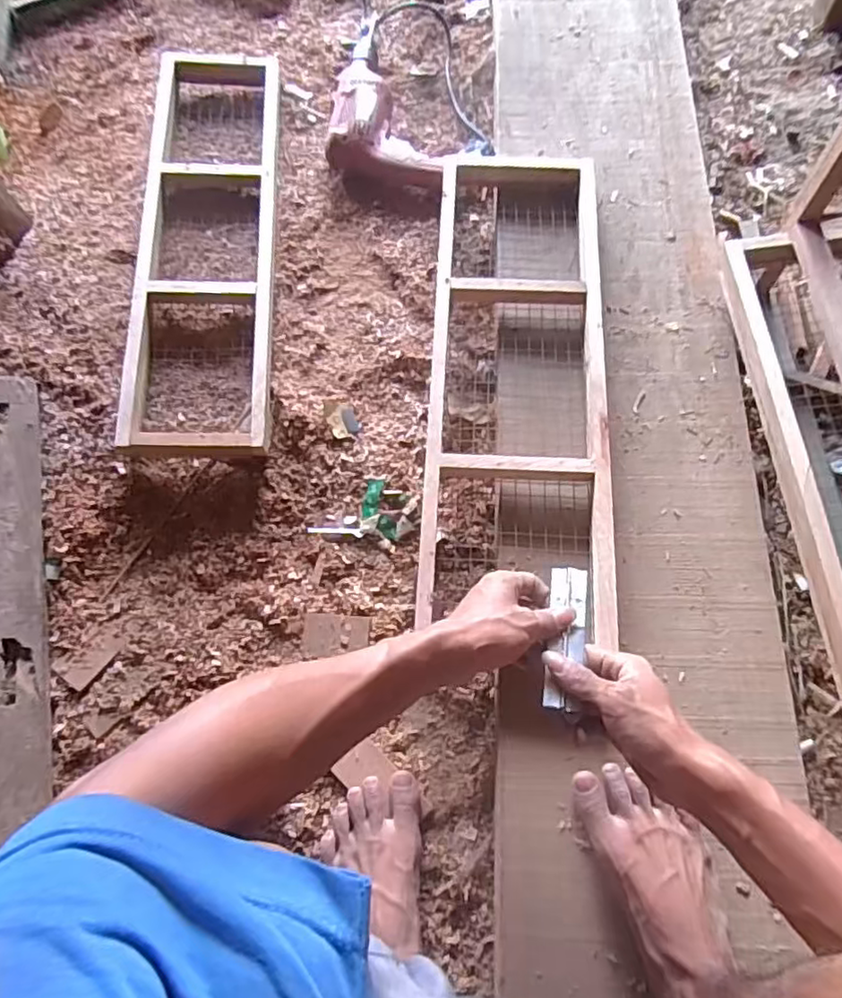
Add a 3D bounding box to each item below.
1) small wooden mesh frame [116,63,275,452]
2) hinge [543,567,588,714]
[{"bbox_3d":[-0.280,-0.349,0.816,0.170,0.052,0.647,-4,69,0],"label":"small wooden mesh frame"},{"bbox_3d":[0.116,0.107,0.491,0.030,0.009,0.121,11,54,6],"label":"hinge"}]

